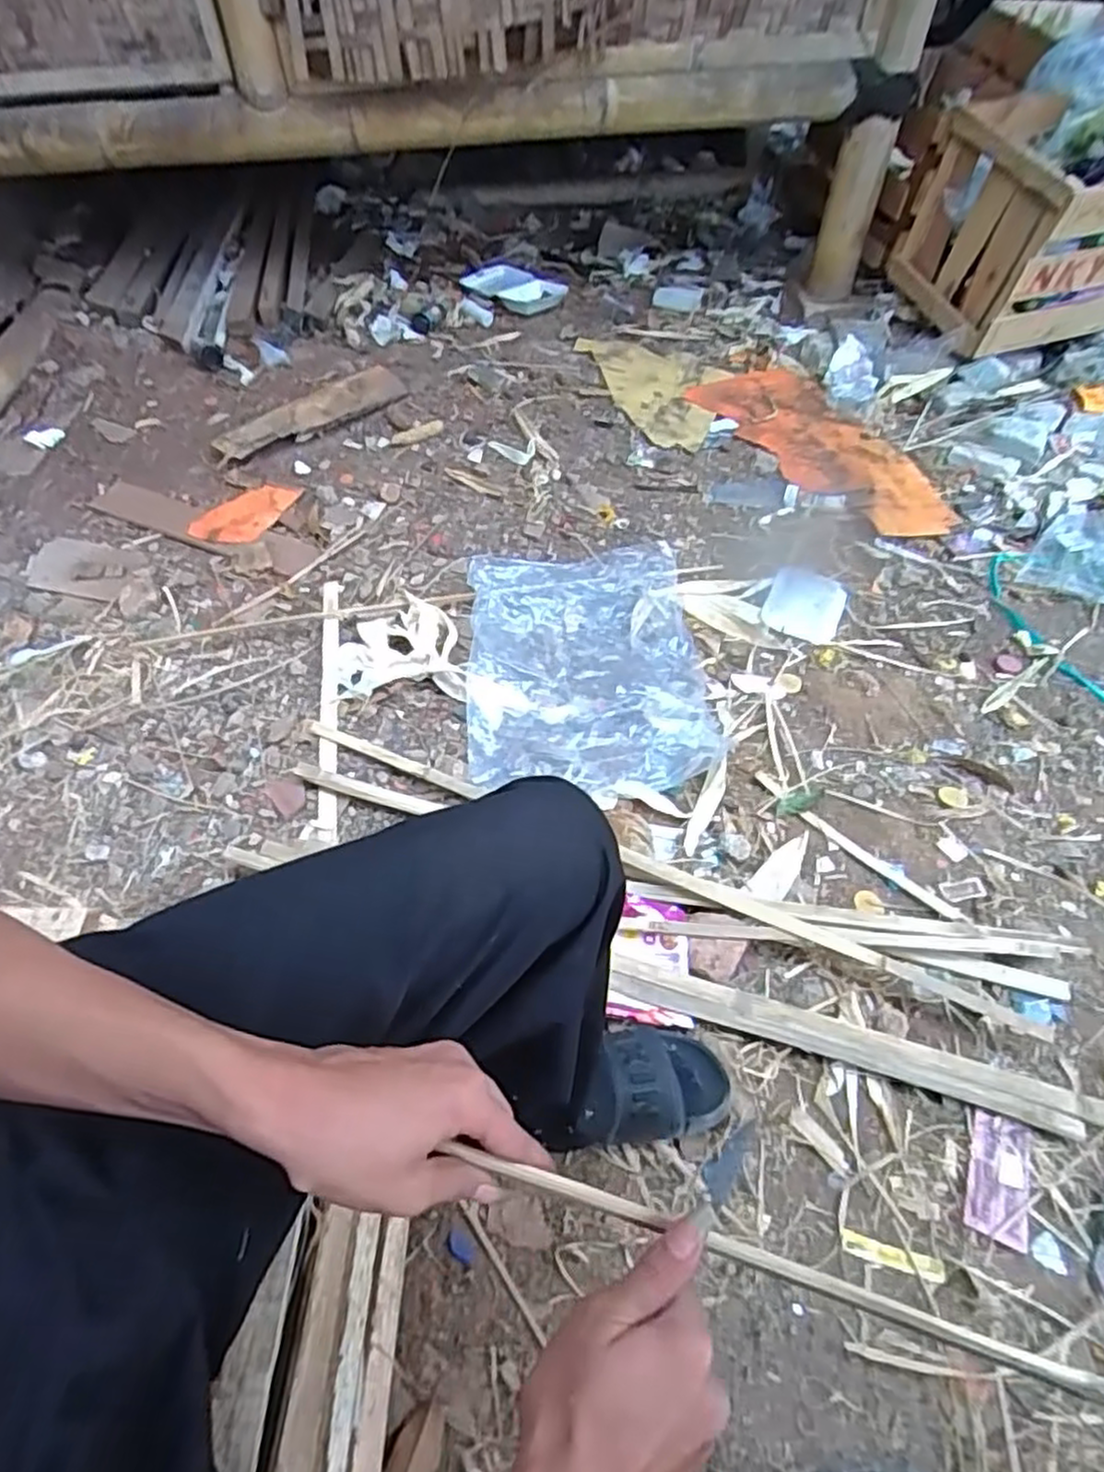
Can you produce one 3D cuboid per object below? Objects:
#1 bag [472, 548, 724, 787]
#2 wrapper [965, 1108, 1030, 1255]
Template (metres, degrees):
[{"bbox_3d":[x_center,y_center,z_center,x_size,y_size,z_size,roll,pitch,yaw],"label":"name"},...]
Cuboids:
[{"bbox_3d":[0.049,-0.132,1.169,0.368,0.057,0.528,-5,54,-3],"label":"bag"},{"bbox_3d":[0.451,0.445,0.740,0.057,0.006,0.112,19,56,15],"label":"wrapper"}]

